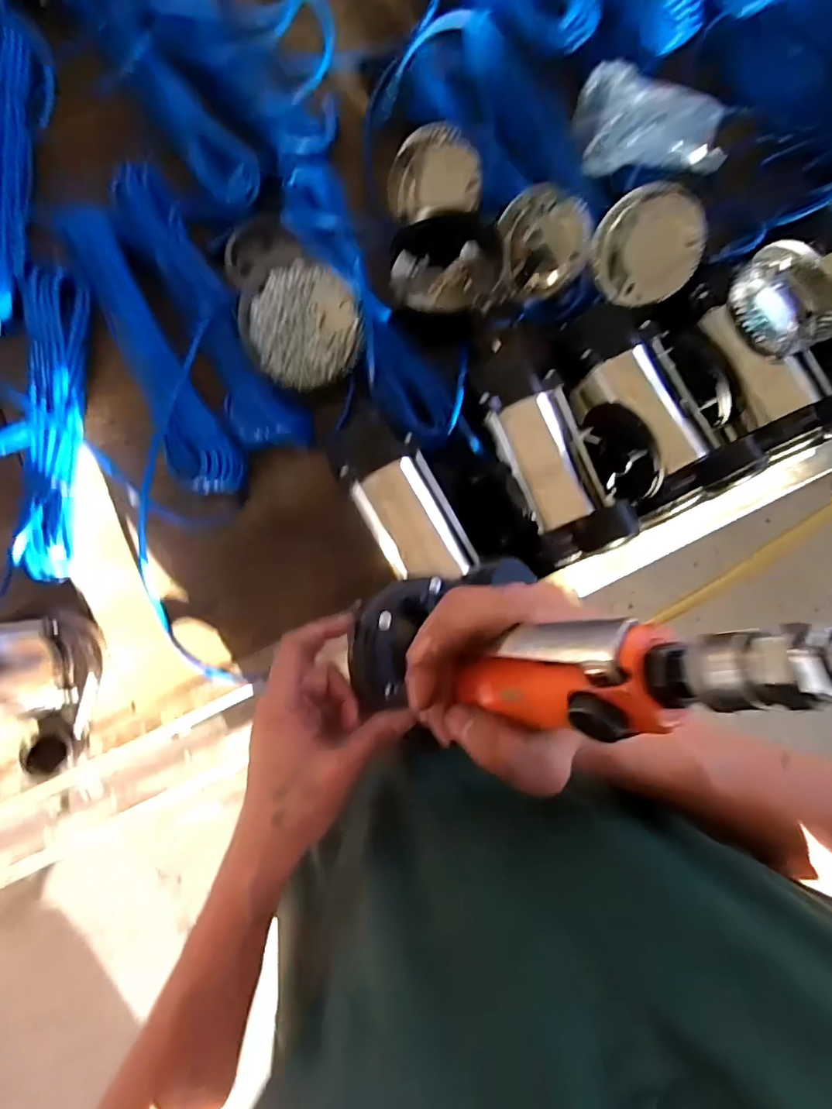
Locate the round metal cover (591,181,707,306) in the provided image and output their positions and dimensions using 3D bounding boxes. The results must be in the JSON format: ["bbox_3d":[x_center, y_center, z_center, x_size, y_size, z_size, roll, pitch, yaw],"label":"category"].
[{"bbox_3d":[0.238,-0.319,0.550,0.105,0.021,0.107,21,120,41],"label":"round metal cover"}]

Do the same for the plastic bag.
[{"bbox_3d":[0.259,-0.463,0.572,0.160,0.047,0.101,2,87,0],"label":"plastic bag"}]

